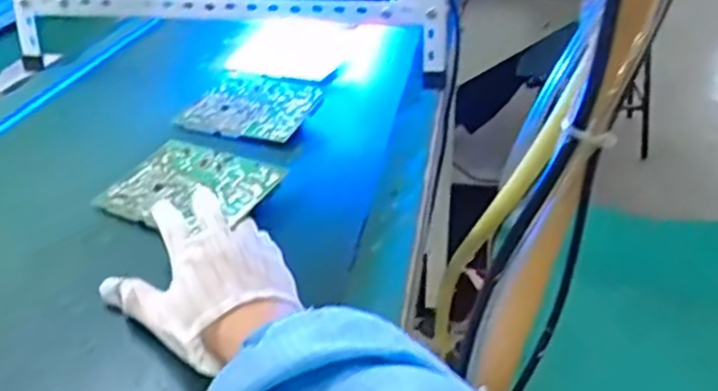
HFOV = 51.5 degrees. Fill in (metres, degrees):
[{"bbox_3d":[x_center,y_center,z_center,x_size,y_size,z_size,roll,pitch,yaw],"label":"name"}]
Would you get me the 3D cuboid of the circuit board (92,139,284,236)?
[{"bbox_3d":[-0.142,-0.008,0.623,0.141,0.008,0.098,14,42,30],"label":"circuit board"}]

